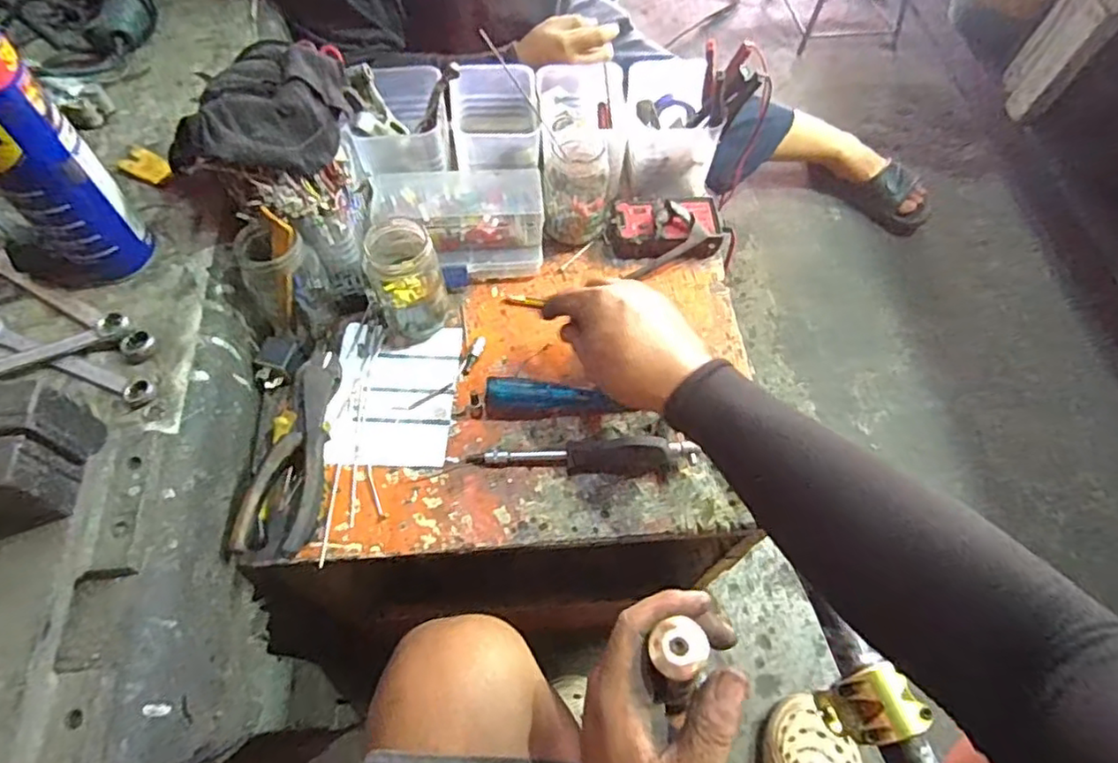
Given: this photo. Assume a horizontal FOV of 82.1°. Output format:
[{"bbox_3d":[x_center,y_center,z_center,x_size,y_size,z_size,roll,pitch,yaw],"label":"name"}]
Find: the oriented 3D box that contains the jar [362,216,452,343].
[{"bbox_3d":[-0.135,-0.092,0.570,0.059,0.105,0.073,-21,64,-13],"label":"jar"}]

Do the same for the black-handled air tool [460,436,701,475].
[{"bbox_3d":[0.022,0.058,0.538,0.183,0.031,0.030,0,61,-2],"label":"black-handled air tool"}]

